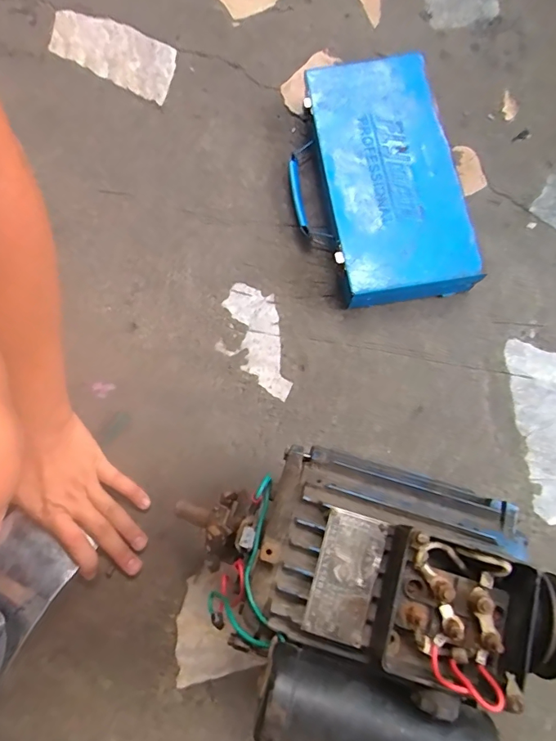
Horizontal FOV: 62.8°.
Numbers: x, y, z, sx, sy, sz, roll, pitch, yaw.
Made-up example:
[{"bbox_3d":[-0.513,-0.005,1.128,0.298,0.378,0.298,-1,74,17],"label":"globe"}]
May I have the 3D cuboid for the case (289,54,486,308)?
[{"bbox_3d":[0.112,-0.231,0.544,0.186,0.061,0.307,-7,76,-2],"label":"case"}]

